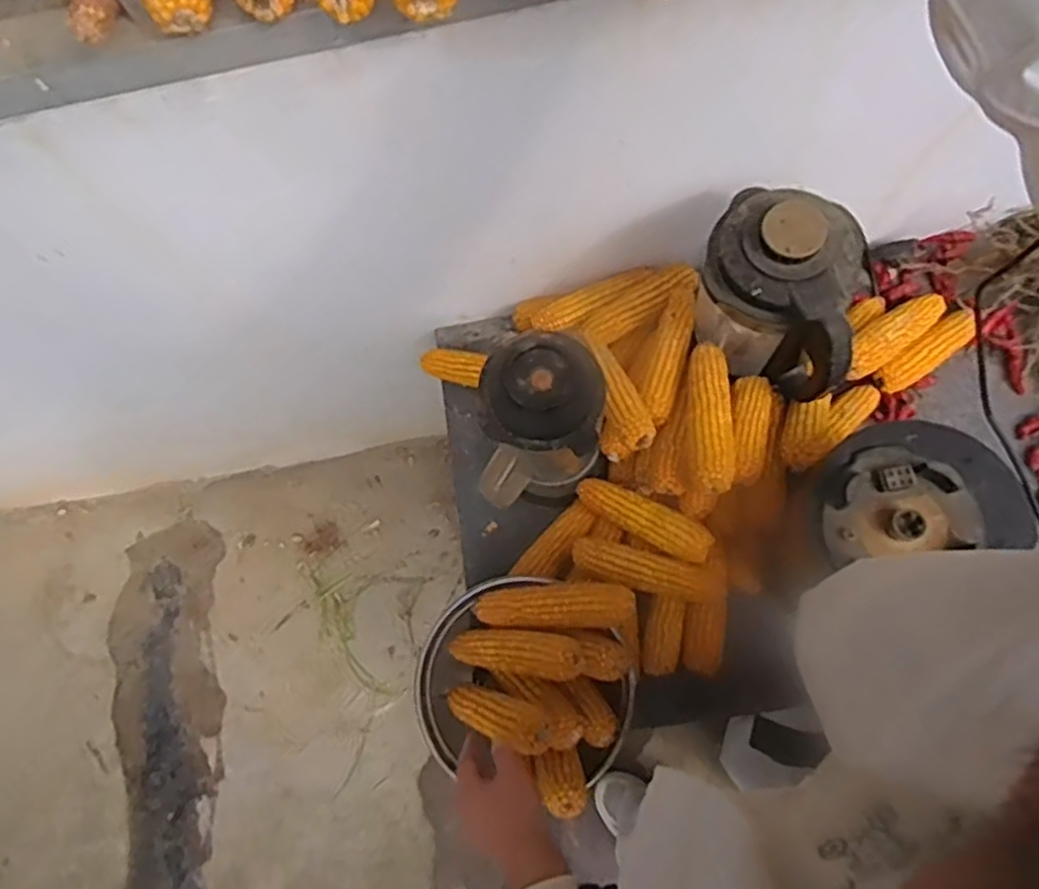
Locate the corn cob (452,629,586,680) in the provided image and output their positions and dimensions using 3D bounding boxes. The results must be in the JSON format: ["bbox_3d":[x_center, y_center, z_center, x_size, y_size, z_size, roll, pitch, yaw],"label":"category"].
[{"bbox_3d":[-0.007,0.223,0.807,0.165,0.043,0.044,-8,68,39],"label":"corn cob"}]

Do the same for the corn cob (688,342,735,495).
[{"bbox_3d":[0.210,-0.030,0.838,0.047,0.036,0.174,-1,74,6],"label":"corn cob"}]

